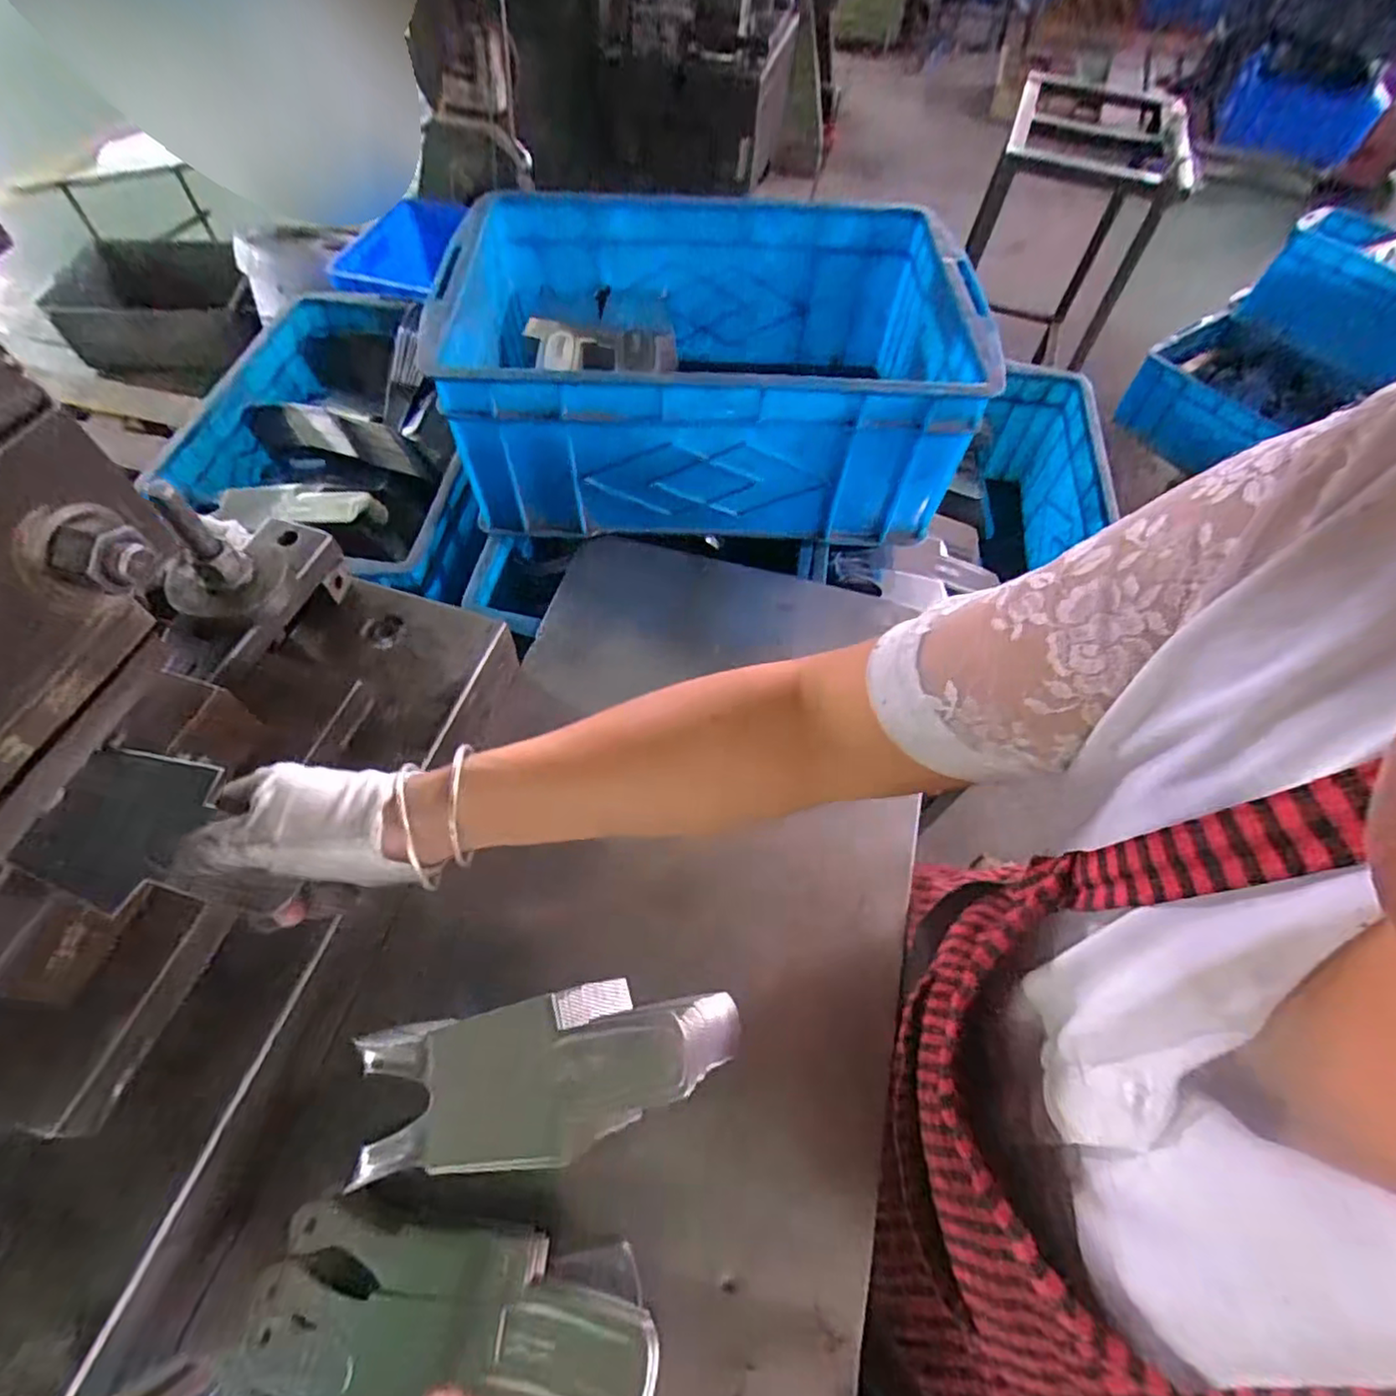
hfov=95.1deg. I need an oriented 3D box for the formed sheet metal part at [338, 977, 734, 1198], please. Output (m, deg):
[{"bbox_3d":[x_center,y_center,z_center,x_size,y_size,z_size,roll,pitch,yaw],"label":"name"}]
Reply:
[{"bbox_3d":[-0.069,0.205,0.358,0.211,0.050,0.079,0,57,-23],"label":"formed sheet metal part"}]

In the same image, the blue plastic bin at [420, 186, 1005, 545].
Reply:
[{"bbox_3d":[0.006,-0.319,0.634,0.457,0.181,0.305,3,59,-2],"label":"blue plastic bin"}]

